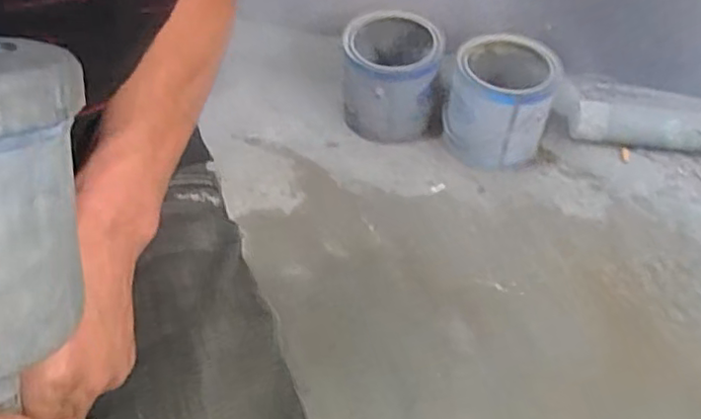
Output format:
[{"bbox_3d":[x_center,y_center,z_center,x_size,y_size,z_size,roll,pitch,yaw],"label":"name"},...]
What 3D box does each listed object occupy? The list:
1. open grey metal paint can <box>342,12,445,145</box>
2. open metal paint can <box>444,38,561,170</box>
[{"bbox_3d":[0.065,-0.213,1.012,0.153,0.156,0.158,5,50,1],"label":"open grey metal paint can"},{"bbox_3d":[0.228,-0.175,0.968,0.158,0.163,0.148,17,51,11],"label":"open metal paint can"}]

